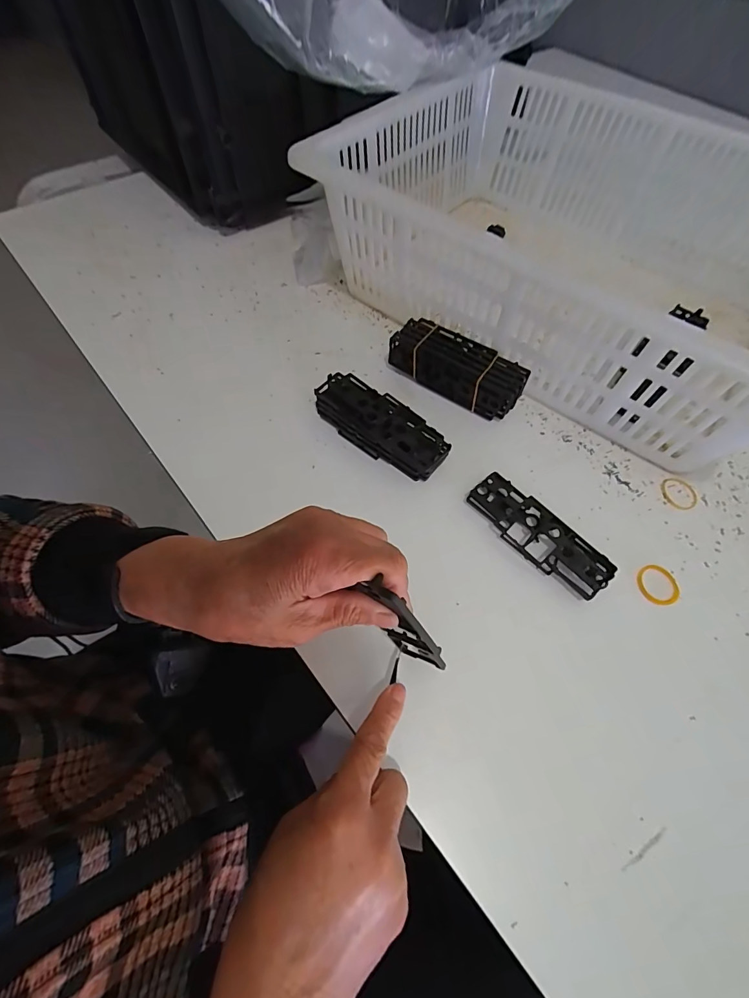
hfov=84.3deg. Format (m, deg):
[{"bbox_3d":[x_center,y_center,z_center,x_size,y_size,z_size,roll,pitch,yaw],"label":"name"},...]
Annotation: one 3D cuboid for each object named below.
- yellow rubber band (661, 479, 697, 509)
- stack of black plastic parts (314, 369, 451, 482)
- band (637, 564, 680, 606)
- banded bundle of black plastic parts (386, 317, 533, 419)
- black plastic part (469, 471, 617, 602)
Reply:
[{"bbox_3d":[0.272,-0.005,0.368,0.030,0.004,0.030,1,60,-2],"label":"yellow rubber band"},{"bbox_3d":[0.003,-0.064,0.374,0.132,0.035,0.051,35,65,17],"label":"stack of black plastic parts"},{"bbox_3d":[0.225,0.067,0.327,0.033,0.004,0.032,1,60,-2],"label":"band"},{"bbox_3d":[0.080,-0.128,0.407,0.129,0.044,0.044,33,64,16],"label":"banded bundle of black plastic parts"},{"bbox_3d":[0.132,0.029,0.338,0.043,0.016,0.121,-37,68,-20],"label":"black plastic part"}]

